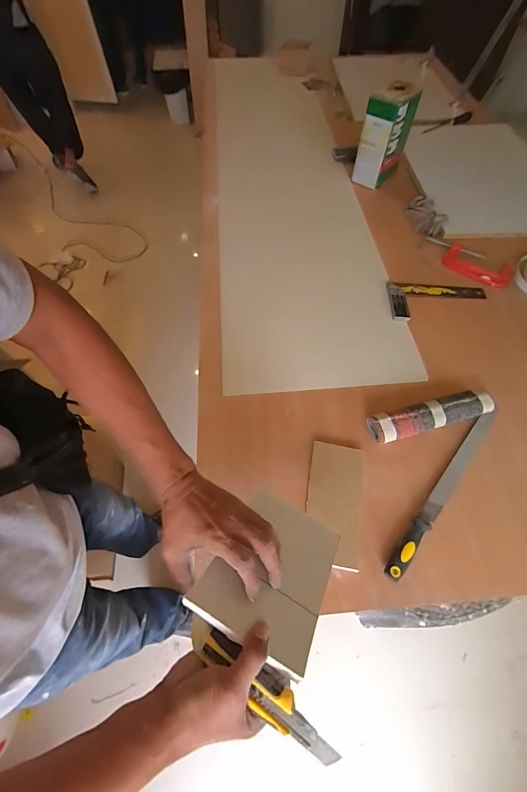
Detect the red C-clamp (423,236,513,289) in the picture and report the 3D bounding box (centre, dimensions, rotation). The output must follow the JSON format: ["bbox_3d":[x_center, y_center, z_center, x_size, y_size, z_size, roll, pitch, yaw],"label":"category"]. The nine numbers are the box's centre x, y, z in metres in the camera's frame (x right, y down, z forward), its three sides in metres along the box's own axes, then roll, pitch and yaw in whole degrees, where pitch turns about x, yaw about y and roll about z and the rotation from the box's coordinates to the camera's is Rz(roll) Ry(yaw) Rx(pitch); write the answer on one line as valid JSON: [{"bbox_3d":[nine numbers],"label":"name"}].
[{"bbox_3d":[0.557,-0.373,0.907,0.255,0.029,0.096,36,67,18],"label":"red C-clamp"}]

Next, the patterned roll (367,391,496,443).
[{"bbox_3d":[0.334,0.037,0.646,0.252,0.038,0.059,-13,61,-7],"label":"patterned roll"}]

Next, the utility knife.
[{"bbox_3d":[-0.008,0.282,0.319,0.166,0.020,0.037,23,63,26],"label":"utility knife"}]

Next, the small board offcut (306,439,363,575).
[{"bbox_3d":[0.127,0.187,0.583,0.095,0.005,0.209,9,61,5],"label":"small board offcut"}]

